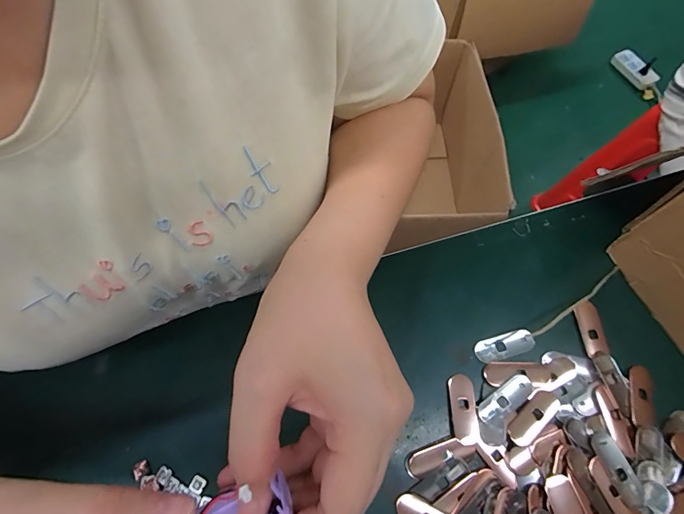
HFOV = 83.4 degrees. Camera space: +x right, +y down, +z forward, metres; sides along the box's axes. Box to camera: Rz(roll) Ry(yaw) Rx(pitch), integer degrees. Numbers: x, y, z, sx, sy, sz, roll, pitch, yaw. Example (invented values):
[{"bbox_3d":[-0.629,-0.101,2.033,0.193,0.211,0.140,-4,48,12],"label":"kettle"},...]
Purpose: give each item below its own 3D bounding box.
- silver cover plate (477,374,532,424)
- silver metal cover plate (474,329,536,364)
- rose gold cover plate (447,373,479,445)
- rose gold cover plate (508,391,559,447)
[{"bbox_3d":[0.127,0.110,0.298,0.049,0.004,0.017,-34,71,-12],"label":"silver cover plate"},{"bbox_3d":[0.134,0.074,0.318,0.049,0.004,0.020,-15,69,-5],"label":"silver metal cover plate"},{"bbox_3d":[0.094,0.117,0.297,0.019,0.005,0.049,-1,68,0],"label":"rose gold cover plate"},{"bbox_3d":[0.146,0.121,0.290,0.050,0.006,0.017,-41,73,-14],"label":"rose gold cover plate"}]

